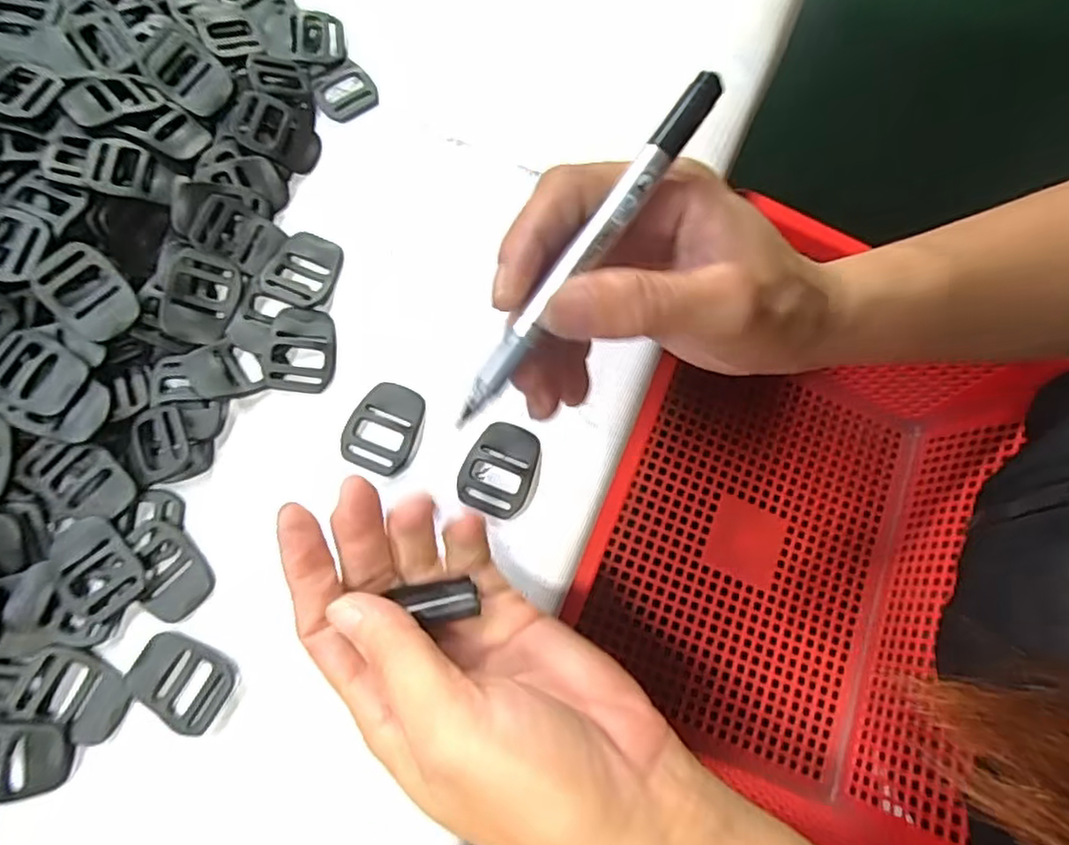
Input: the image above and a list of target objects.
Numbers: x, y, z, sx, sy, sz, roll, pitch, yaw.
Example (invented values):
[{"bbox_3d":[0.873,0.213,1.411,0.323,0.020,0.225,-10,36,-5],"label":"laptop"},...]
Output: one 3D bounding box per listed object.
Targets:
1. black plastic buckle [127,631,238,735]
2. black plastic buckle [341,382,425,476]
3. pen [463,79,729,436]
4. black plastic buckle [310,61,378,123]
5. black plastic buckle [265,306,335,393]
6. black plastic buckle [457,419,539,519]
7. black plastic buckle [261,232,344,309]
[{"bbox_3d":[-0.133,0.097,0.245,0.038,0.004,0.029,25,75,8],"label":"black plastic buckle"},{"bbox_3d":[-0.063,0.002,0.278,0.028,0.007,0.038,20,75,7],"label":"black plastic buckle"},{"bbox_3d":[0.014,-0.049,0.187,0.008,0.006,0.121,38,92,11],"label":"pen"},{"bbox_3d":[-0.095,-0.166,0.328,0.029,0.005,0.027,-40,77,-10],"label":"black plastic buckle"},{"bbox_3d":[-0.101,-0.032,0.287,0.027,0.008,0.038,6,77,-17],"label":"black plastic buckle"},{"bbox_3d":[-0.015,0.019,0.273,0.028,0.007,0.038,17,75,6],"label":"black plastic buckle"},{"bbox_3d":[-0.104,-0.070,0.296,0.025,0.009,0.037,17,75,6],"label":"black plastic buckle"}]

